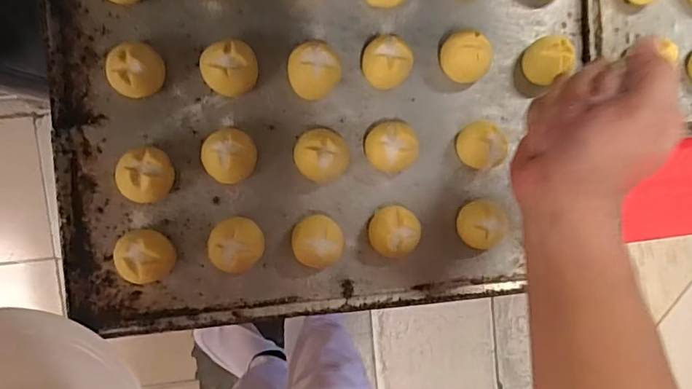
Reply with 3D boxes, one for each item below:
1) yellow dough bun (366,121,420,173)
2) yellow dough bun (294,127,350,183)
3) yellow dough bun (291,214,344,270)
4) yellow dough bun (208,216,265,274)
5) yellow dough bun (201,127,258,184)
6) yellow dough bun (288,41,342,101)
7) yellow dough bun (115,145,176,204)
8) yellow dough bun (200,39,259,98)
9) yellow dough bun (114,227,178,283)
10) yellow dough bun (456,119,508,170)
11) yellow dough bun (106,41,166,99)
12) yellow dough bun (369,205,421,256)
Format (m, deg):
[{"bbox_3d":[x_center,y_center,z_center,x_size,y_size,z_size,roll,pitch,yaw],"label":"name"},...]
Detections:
[{"bbox_3d":[0.038,-0.039,0.397,0.042,0.030,0.039,5,93,-6],"label":"yellow dough bun"},{"bbox_3d":[-0.020,-0.031,0.392,0.043,0.030,0.040,0,94,-6],"label":"yellow dough bun"},{"bbox_3d":[-0.022,0.037,0.390,0.039,0.029,0.039,5,93,-6],"label":"yellow dough bun"},{"bbox_3d":[-0.085,0.039,0.381,0.040,0.031,0.039,0,94,-6],"label":"yellow dough bun"},{"bbox_3d":[-0.091,-0.030,0.380,0.040,0.032,0.040,0,94,-6],"label":"yellow dough bun"},{"bbox_3d":[-0.026,-0.098,0.387,0.039,0.030,0.041,0,94,-6],"label":"yellow dough bun"},{"bbox_3d":[-0.151,-0.015,0.367,0.037,0.029,0.040,0,94,-6],"label":"yellow dough bun"},{"bbox_3d":[-0.089,-0.096,0.378,0.041,0.031,0.039,0,94,-6],"label":"yellow dough bun"},{"bbox_3d":[-0.151,0.047,0.366,0.040,0.021,0.039,0,94,-6],"label":"yellow dough bun"},{"bbox_3d":[0.113,-0.041,0.404,0.035,0.027,0.039,-6,94,-6],"label":"yellow dough bun"},{"bbox_3d":[-0.155,-0.091,0.364,0.036,0.028,0.037,0,94,-6],"label":"yellow dough bun"},{"bbox_3d":[0.039,0.029,0.399,0.039,0.027,0.039,0,94,-6],"label":"yellow dough bun"}]

